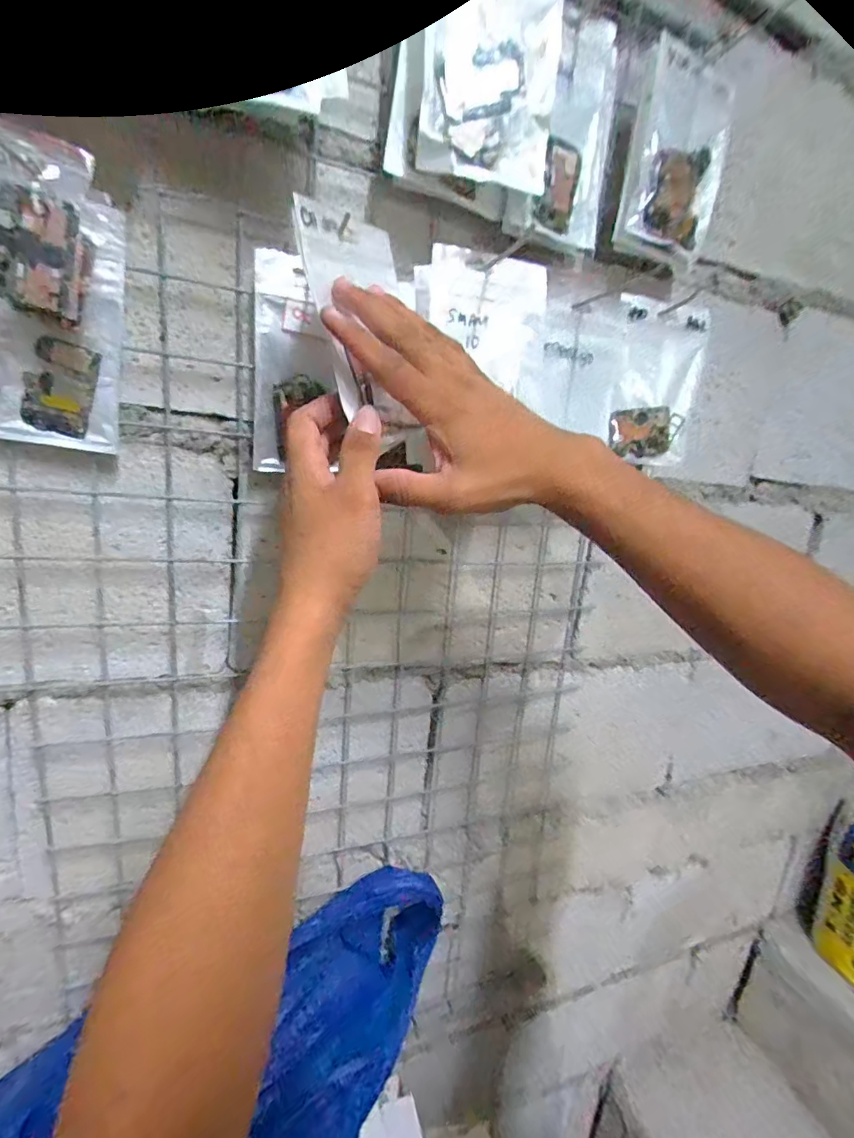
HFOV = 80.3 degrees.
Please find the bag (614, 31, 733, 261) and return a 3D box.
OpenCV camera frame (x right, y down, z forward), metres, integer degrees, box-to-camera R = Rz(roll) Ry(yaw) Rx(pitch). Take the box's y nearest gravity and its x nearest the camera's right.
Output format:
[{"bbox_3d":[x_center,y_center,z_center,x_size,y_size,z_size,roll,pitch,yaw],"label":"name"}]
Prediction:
[{"bbox_3d":[0.230,-0.376,0.462,0.095,0.146,0.024,-2,22,-19],"label":"bag"}]

